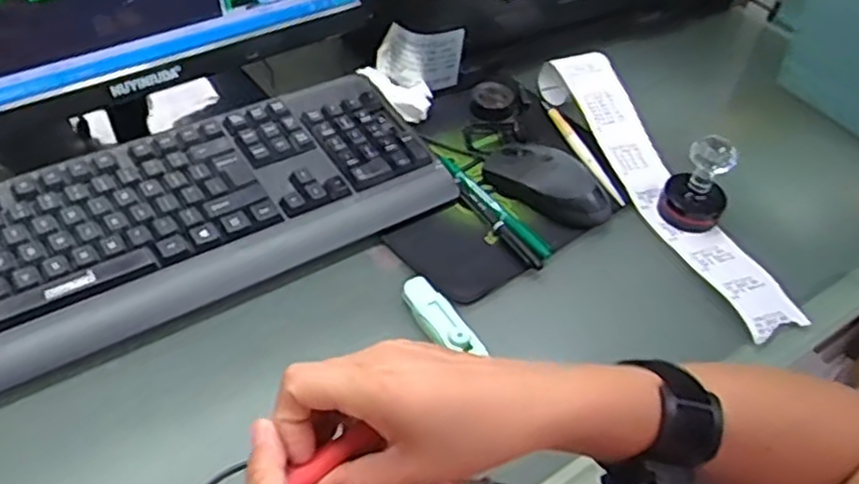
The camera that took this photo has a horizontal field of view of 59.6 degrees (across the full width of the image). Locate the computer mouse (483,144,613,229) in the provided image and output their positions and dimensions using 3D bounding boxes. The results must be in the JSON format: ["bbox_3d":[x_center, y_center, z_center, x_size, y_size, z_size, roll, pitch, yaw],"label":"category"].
[{"bbox_3d":[0.102,-0.054,0.634,0.109,0.030,0.049,26,48,17],"label":"computer mouse"}]

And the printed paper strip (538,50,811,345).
[{"bbox_3d":[0.200,-0.057,0.654,0.058,0.054,0.335,-14,49,-20],"label":"printed paper strip"}]

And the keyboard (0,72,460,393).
[{"bbox_3d":[-0.196,-0.015,0.562,0.432,0.040,0.159,-24,53,-27],"label":"keyboard"}]

